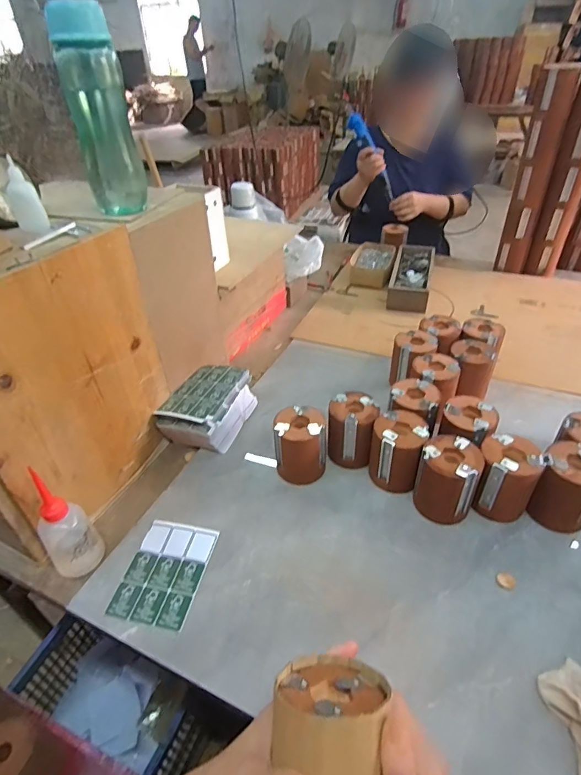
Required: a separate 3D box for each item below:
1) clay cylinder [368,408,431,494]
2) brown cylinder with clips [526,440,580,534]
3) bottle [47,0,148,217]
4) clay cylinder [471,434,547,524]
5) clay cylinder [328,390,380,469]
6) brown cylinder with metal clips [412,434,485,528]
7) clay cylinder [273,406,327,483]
[{"bbox_3d":[0.164,0.098,0.664,0.075,0.106,0.079,11,40,18],"label":"clay cylinder"},{"bbox_3d":[0.384,0.141,0.602,0.078,0.100,0.086,29,48,34],"label":"brown cylinder with clips"},{"bbox_3d":[-0.252,-0.357,0.578,0.075,0.224,0.067,-14,40,-14],"label":"bottle"},{"bbox_3d":[0.304,0.131,0.616,0.080,0.103,0.081,22,45,29],"label":"clay cylinder"},{"bbox_3d":[0.100,0.070,0.702,0.076,0.105,0.077,8,39,14],"label":"clay cylinder"},{"bbox_3d":[0.220,0.137,0.612,0.078,0.107,0.088,15,41,22],"label":"brown cylinder with metal clips"},{"bbox_3d":[0.017,0.096,0.675,0.076,0.107,0.093,0,38,5],"label":"clay cylinder"}]

